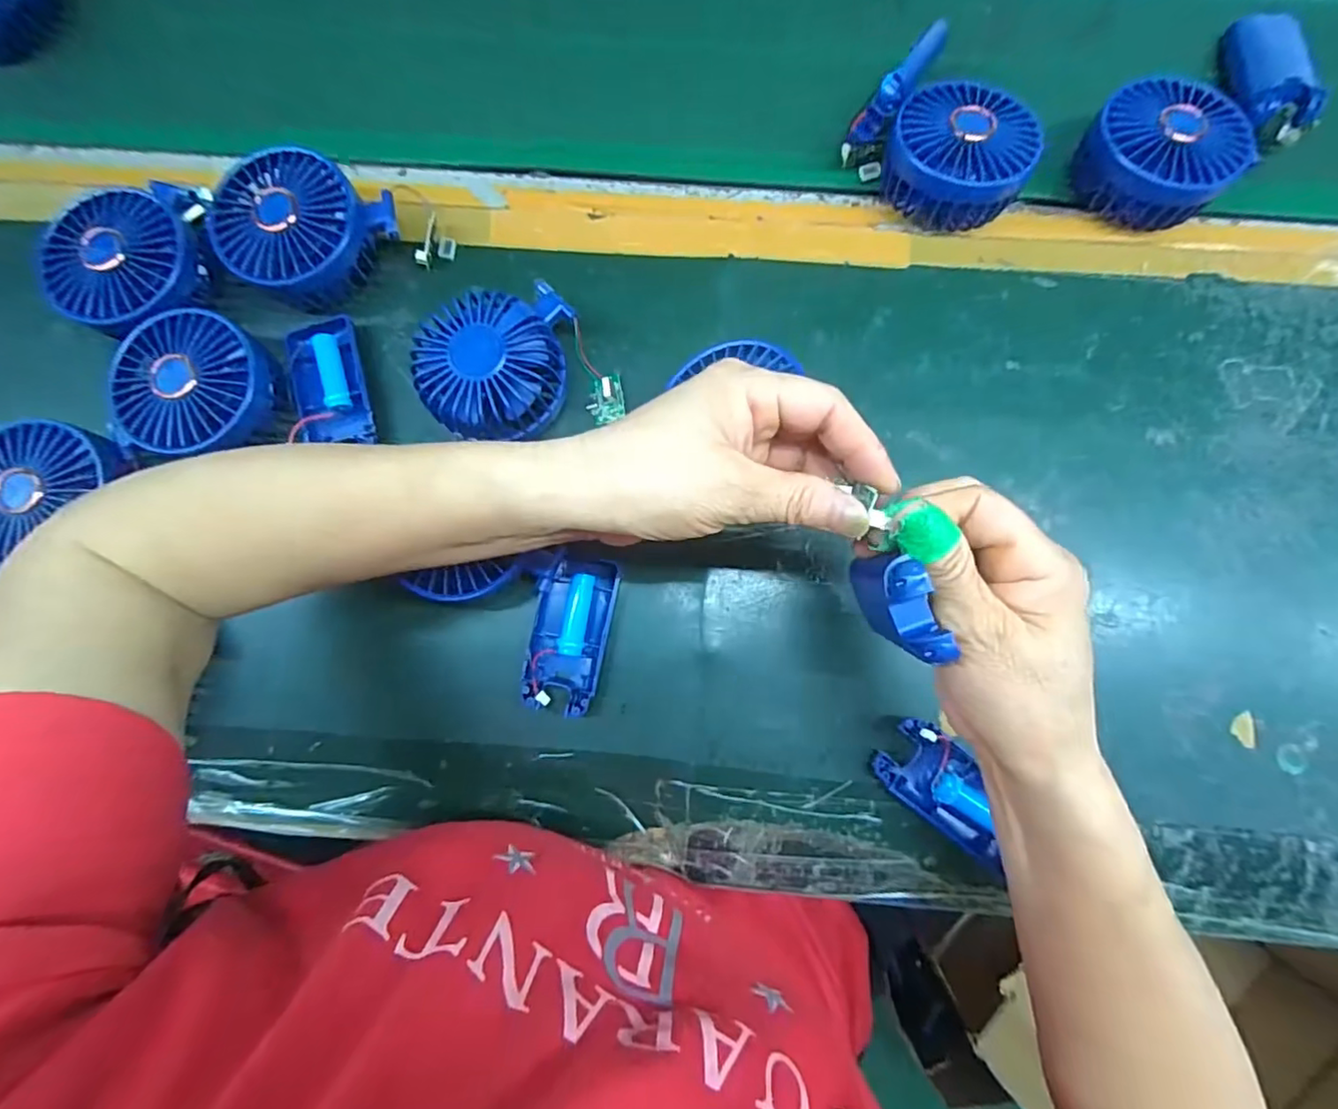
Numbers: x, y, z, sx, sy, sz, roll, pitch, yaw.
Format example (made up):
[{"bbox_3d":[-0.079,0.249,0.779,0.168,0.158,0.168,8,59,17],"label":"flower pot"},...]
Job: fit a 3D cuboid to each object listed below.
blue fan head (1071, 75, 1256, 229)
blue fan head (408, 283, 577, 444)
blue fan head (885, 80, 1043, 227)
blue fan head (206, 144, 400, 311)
[{"bbox_3d":[0.307,-0.251,0.373,0.085,0.039,0.084,0,84,2],"label":"blue fan head"},{"bbox_3d":[-0.102,-0.109,0.354,0.087,0.042,0.084,0,84,2],"label":"blue fan head"},{"bbox_3d":[0.181,-0.249,0.373,0.085,0.042,0.085,0,84,2],"label":"blue fan head"},{"bbox_3d":[-0.228,-0.206,0.375,0.098,0.053,0.084,-45,84,-3],"label":"blue fan head"}]

